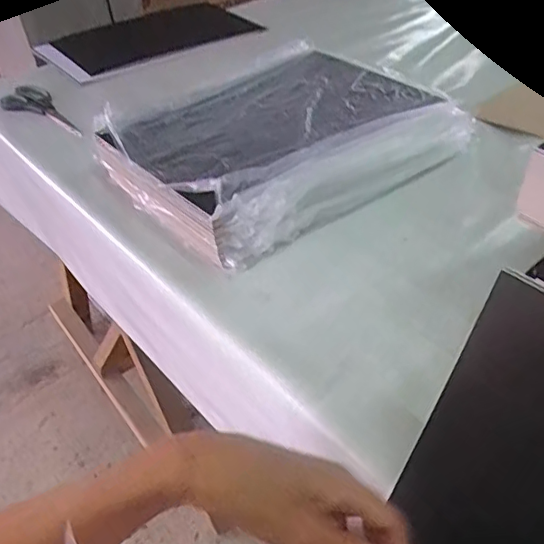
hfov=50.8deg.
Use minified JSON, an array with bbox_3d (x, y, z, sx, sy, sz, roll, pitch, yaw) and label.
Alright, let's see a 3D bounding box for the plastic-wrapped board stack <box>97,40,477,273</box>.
[{"bbox_3d":[0.015,-0.167,0.725,0.390,0.089,0.263,-28,47,-26],"label":"plastic-wrapped board stack"}]

